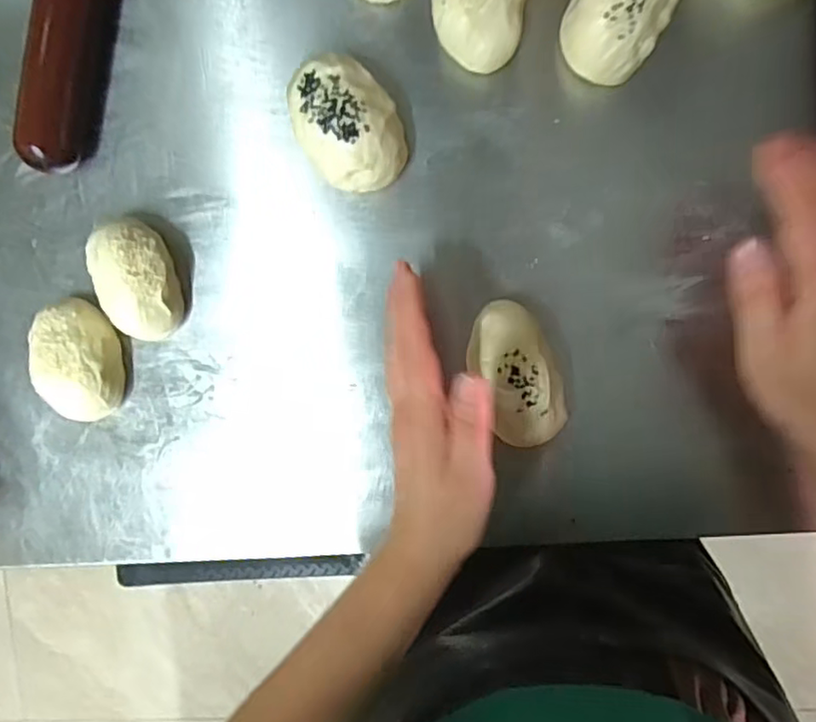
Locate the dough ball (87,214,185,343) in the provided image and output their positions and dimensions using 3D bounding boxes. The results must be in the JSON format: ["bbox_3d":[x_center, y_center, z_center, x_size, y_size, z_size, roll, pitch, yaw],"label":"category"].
[{"bbox_3d":[-0.184,-0.054,0.419,0.047,0.045,0.077,-7,95,8],"label":"dough ball"}]

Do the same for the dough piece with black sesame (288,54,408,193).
[{"bbox_3d":[-0.038,-0.148,0.392,0.058,0.047,0.083,-35,91,9],"label":"dough piece with black sesame"}]

